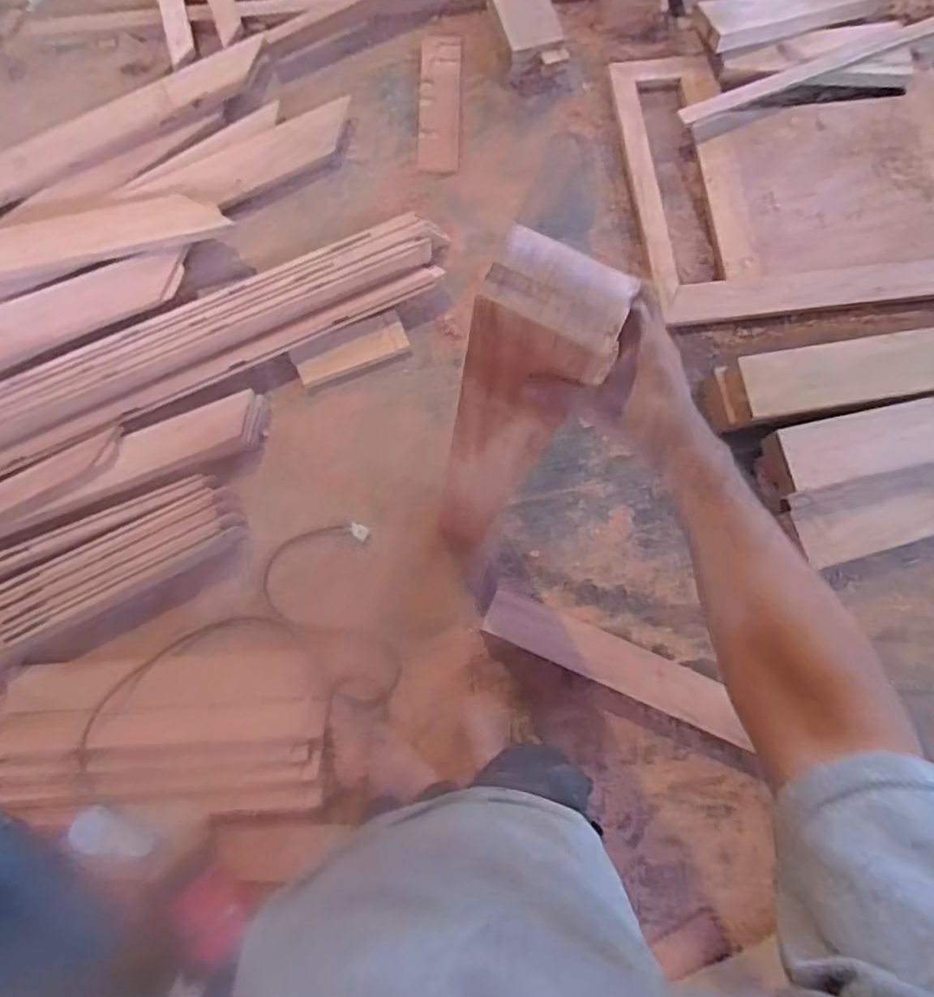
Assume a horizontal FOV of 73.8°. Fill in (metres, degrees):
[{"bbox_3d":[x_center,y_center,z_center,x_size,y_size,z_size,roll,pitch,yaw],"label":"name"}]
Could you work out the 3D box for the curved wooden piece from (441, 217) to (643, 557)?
[{"bbox_3d":[0.032,-0.054,0.737,0.095,0.649,0.072,21,73,1],"label":"curved wooden piece"}]

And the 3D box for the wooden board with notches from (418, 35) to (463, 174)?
[{"bbox_3d":[-0.070,-1.033,1.627,0.104,0.024,0.375,1,82,2],"label":"wooden board with notches"}]

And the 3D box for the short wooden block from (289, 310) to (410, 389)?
[{"bbox_3d":[-0.280,-0.362,1.503,0.273,0.025,0.105,-22,82,-1],"label":"short wooden block"}]

